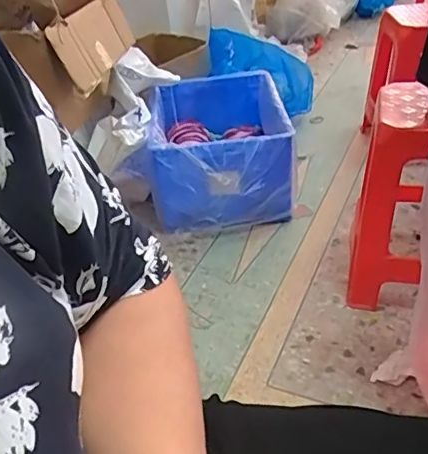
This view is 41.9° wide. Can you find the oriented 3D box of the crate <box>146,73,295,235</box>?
[{"bbox_3d":[0.019,-0.259,1.823,0.419,0.262,0.611,-5,34,2],"label":"crate"}]

